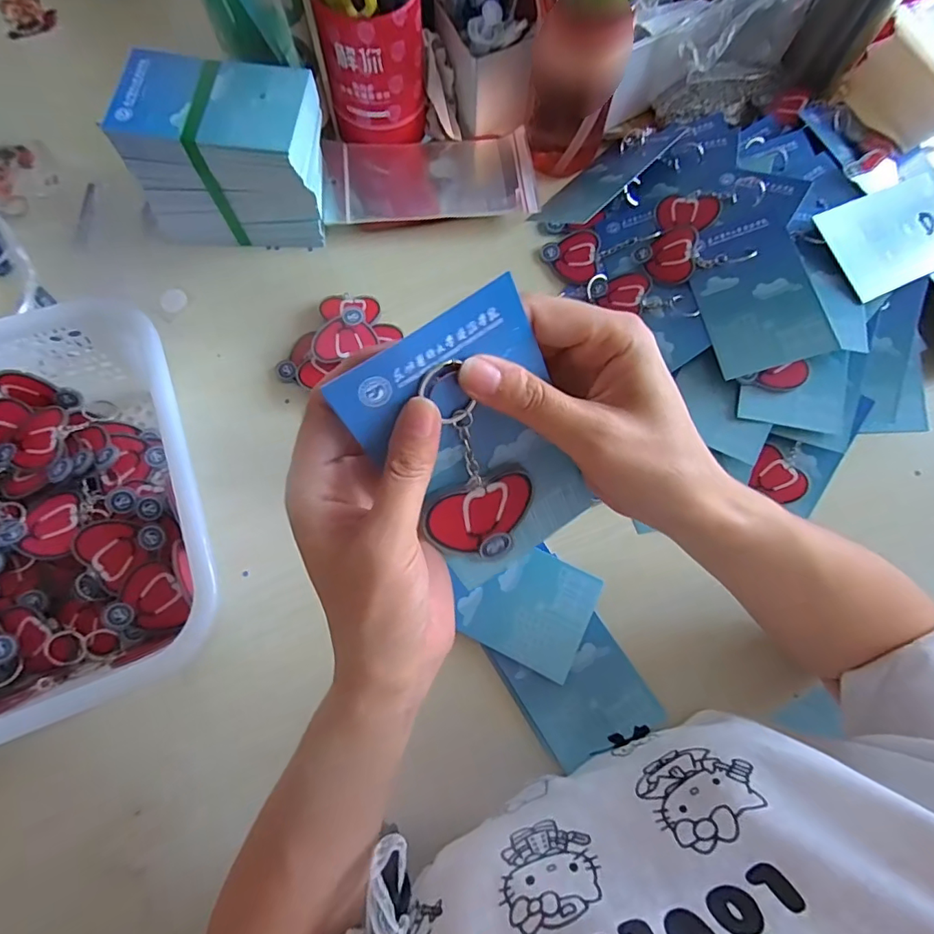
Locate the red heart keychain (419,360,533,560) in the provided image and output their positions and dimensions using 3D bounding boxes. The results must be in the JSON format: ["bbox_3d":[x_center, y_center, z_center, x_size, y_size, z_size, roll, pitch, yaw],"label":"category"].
[{"bbox_3d":[0.002,0.004,0.217,0.048,0.102,0.007,-21,34,-7],"label":"red heart keychain"}]

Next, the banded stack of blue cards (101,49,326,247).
[{"bbox_3d":[-0.192,-0.253,0.426,0.135,0.108,0.089,4,74,0],"label":"banded stack of blue cards"}]

